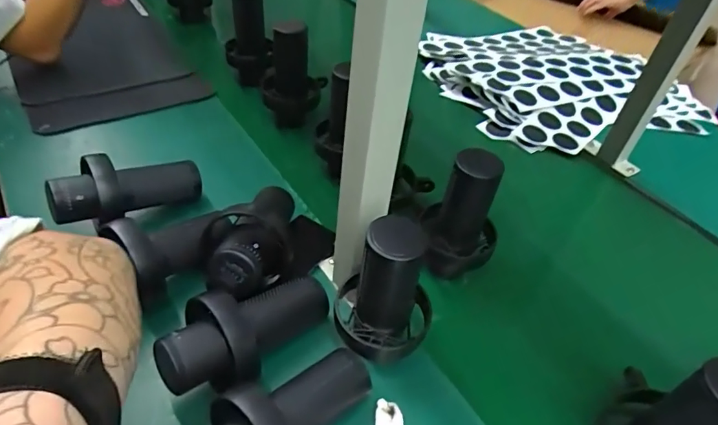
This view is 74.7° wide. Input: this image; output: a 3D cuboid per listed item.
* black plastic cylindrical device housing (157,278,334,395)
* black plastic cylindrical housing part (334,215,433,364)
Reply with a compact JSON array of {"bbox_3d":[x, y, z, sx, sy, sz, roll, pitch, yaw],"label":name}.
[{"bbox_3d":[-0.103,0.120,0.471,0.182,0.071,0.086,-17,46,-42],"label":"black plastic cylindrical device housing"},{"bbox_3d":[0.026,0.068,0.453,0.092,0.147,0.083,5,44,0],"label":"black plastic cylindrical housing part"}]

